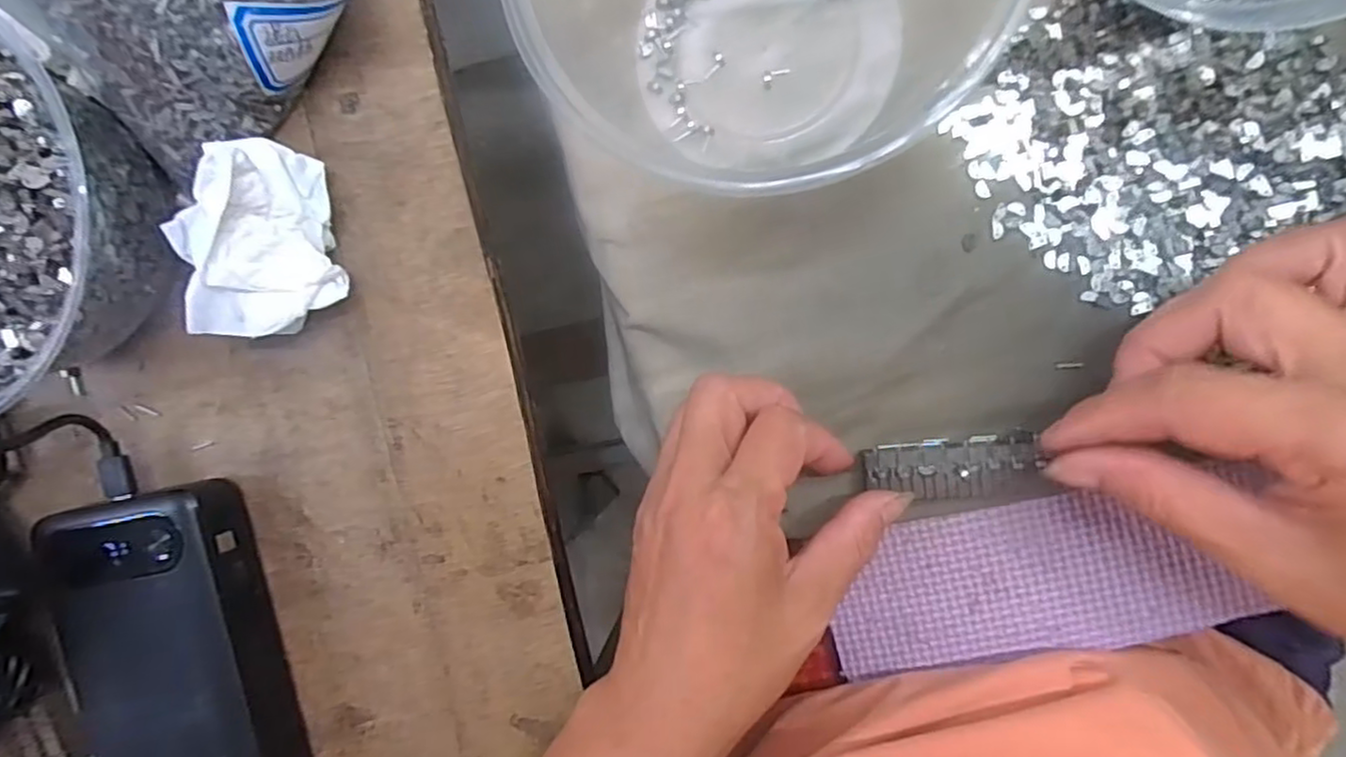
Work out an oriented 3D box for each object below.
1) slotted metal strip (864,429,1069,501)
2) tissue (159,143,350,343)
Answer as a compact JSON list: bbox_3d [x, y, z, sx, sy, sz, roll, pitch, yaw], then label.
[{"bbox_3d":[0.102,0.033,0.247,0.062,0.004,0.023,-2,94,9],"label":"slotted metal strip"},{"bbox_3d":[-0.144,-0.046,0.234,0.048,0.041,0.062,-10,94,8],"label":"tissue"}]

